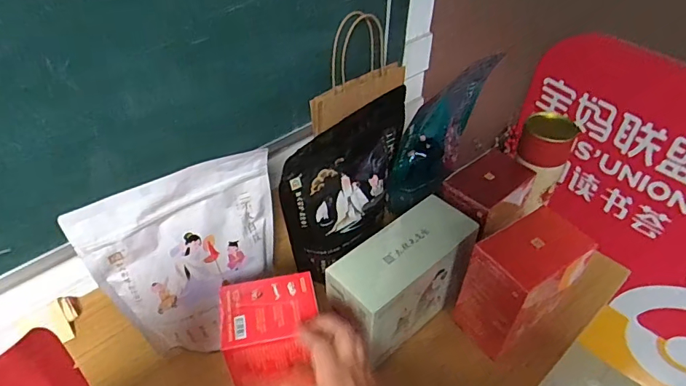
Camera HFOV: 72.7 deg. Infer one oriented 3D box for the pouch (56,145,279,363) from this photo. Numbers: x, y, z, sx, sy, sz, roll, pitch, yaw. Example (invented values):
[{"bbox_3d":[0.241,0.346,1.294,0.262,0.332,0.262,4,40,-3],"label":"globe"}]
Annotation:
[{"bbox_3d":[-0.173,0.086,0.578,0.221,0.236,0.062,-24,48,-24],"label":"pouch"}]

